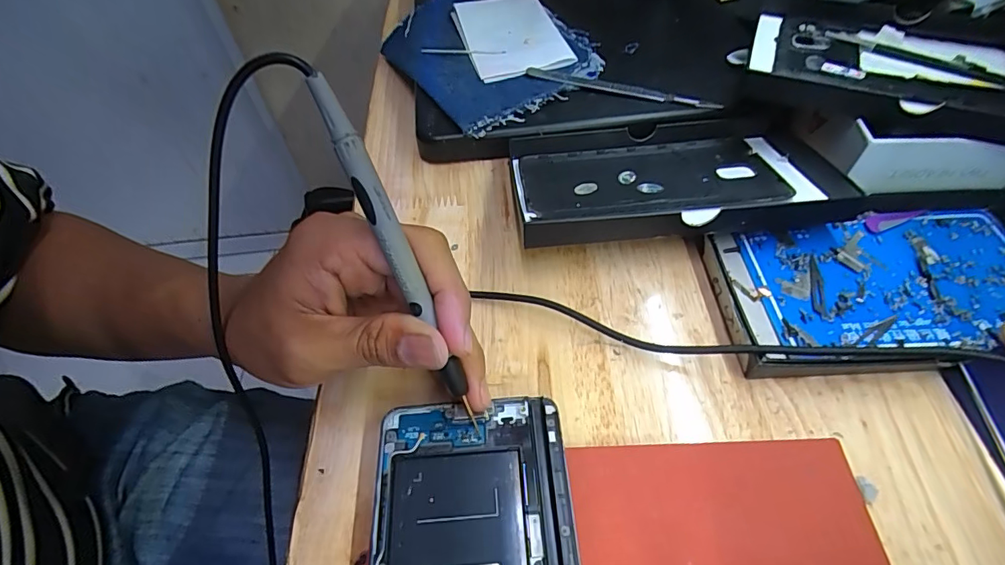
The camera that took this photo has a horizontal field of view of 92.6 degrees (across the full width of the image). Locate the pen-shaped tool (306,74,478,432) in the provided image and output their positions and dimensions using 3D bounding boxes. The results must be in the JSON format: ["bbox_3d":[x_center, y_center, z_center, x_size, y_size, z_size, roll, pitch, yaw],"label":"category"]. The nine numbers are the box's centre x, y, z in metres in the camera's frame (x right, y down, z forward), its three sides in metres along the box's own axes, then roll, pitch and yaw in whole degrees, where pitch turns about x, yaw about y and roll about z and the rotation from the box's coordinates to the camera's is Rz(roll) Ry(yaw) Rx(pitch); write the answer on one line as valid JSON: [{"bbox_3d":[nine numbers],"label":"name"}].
[{"bbox_3d":[-0.037,-0.006,0.181,0.011,0.139,0.009,-25,19,-12],"label":"pen-shaped tool"}]

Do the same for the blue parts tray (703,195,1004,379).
[{"bbox_3d":[0.201,-0.003,0.241,0.181,0.017,0.088,-7,55,0],"label":"blue parts tray"}]

